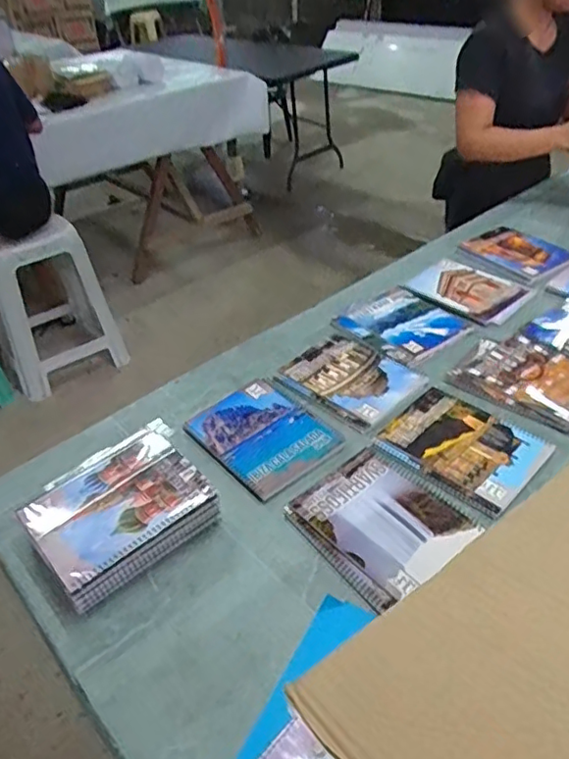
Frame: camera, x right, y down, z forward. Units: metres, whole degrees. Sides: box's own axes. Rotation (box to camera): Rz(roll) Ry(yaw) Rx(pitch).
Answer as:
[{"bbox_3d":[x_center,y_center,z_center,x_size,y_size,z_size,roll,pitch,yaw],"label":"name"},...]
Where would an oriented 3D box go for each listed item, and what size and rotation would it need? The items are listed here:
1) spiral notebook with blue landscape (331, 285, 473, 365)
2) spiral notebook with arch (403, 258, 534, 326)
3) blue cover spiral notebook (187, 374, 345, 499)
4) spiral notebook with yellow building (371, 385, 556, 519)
[{"bbox_3d":[0.215,-0.102,1.080,0.185,0.007,0.200,-27,44,-29],"label":"spiral notebook with blue landscape"},{"bbox_3d":[0.363,-0.178,1.168,0.166,0.006,0.219,-30,45,-31],"label":"spiral notebook with arch"},{"bbox_3d":[-0.033,0.074,0.871,0.159,0.014,0.216,-27,44,-29],"label":"blue cover spiral notebook"},{"bbox_3d":[0.247,0.091,0.828,0.200,0.007,0.172,29,47,34],"label":"spiral notebook with yellow building"}]

